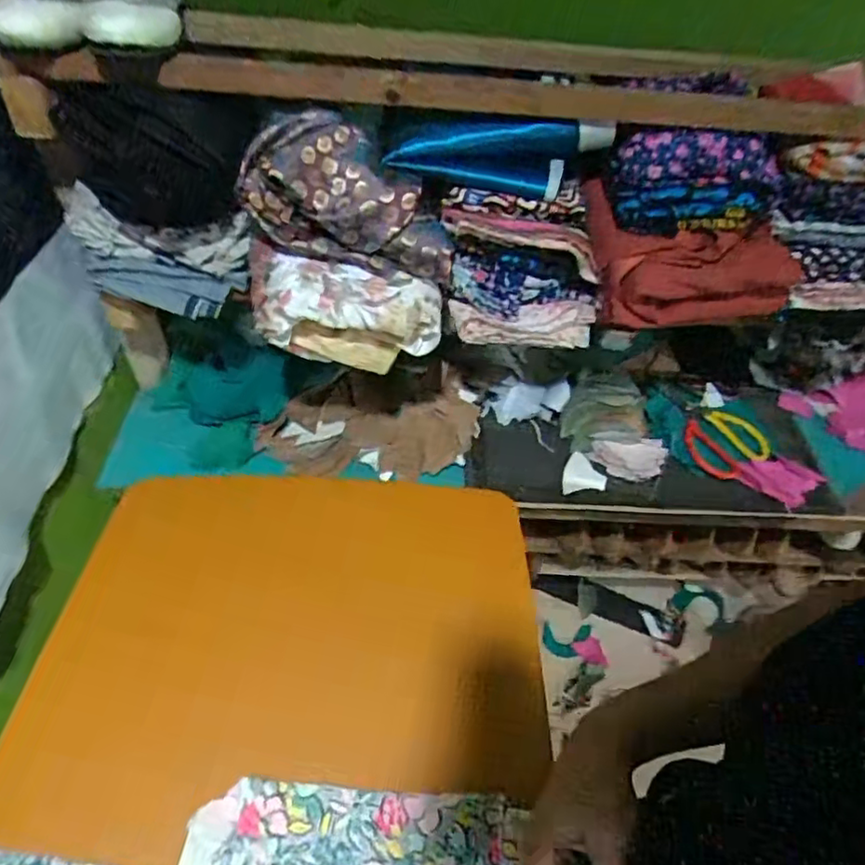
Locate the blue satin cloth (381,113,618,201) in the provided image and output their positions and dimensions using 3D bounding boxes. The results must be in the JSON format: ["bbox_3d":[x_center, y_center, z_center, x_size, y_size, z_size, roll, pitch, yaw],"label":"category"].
[{"bbox_3d":[0.072,-0.296,0.668,0.235,0.072,0.034,1,47,-3],"label":"blue satin cloth"}]

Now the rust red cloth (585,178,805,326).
[{"bbox_3d":[0.281,-0.177,0.702,0.244,0.136,0.040,12,17,-5],"label":"rust red cloth"}]

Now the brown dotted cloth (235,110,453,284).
[{"bbox_3d":[-0.086,-0.246,0.665,0.209,0.137,0.075,2,47,-1],"label":"brown dotted cloth"}]

